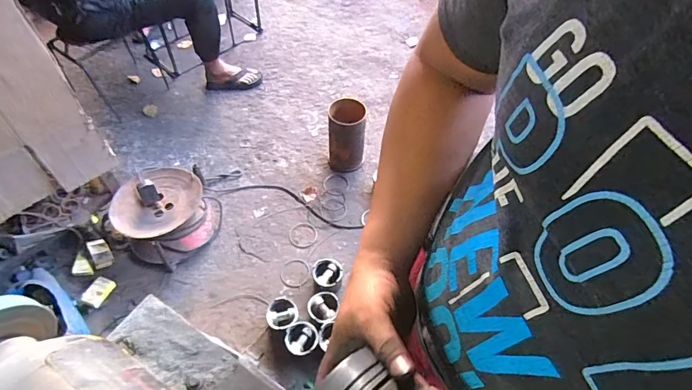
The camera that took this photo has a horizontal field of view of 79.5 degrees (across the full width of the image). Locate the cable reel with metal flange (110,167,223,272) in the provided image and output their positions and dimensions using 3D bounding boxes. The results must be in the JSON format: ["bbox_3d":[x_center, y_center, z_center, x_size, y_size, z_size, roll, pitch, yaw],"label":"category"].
[{"bbox_3d":[-0.614,0.053,1.425,0.315,0.212,0.292,-37,64,-24],"label":"cable reel with metal flange"}]

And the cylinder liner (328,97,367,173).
[{"bbox_3d":[0.002,-0.215,1.553,0.134,0.262,0.143,1,56,1],"label":"cylinder liner"}]

